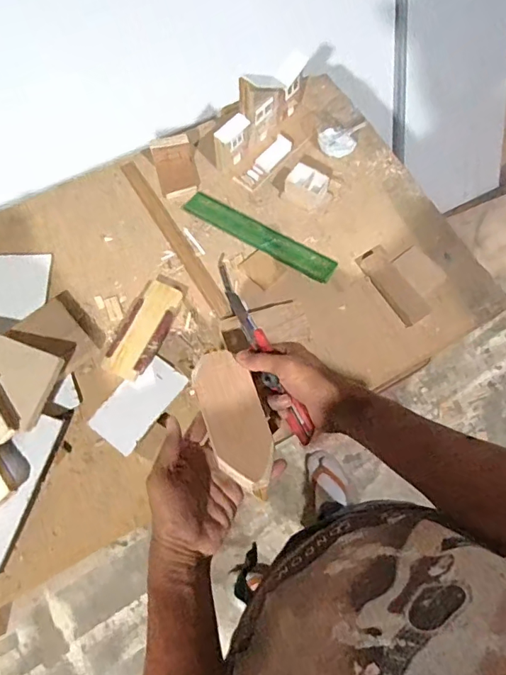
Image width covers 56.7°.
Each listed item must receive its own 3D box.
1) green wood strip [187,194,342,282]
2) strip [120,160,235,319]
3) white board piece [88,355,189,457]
[{"bbox_3d":[0.011,-0.158,0.729,0.247,0.006,0.046,30,67,8],"label":"green wood strip"},{"bbox_3d":[-0.123,-0.161,0.726,0.025,0.005,0.316,-30,72,-13],"label":"strip"},{"bbox_3d":[-0.152,0.086,0.630,0.071,0.005,0.125,35,71,12],"label":"white board piece"}]

